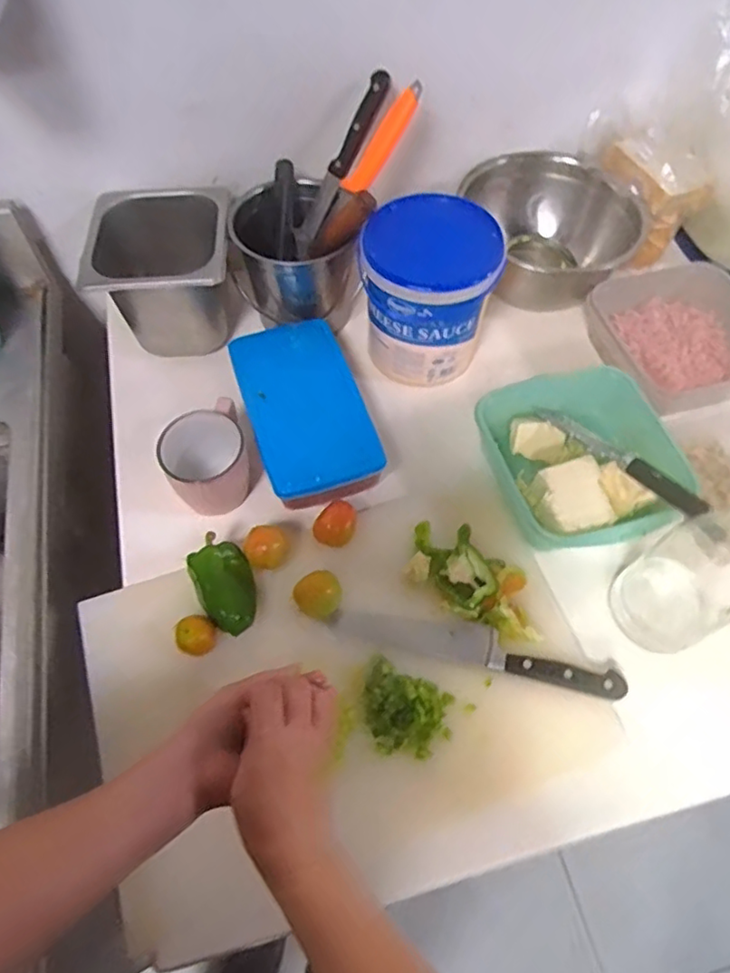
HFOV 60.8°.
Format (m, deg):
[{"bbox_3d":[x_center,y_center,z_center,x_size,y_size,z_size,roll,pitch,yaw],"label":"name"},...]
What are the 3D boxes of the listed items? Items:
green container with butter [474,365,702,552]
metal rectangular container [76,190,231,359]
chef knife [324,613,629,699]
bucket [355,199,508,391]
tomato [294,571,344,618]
[{"bbox_3d":[0.241,-0.030,0.690,0.203,0.060,0.210,-20,63,-12],"label":"green container with butter"},{"bbox_3d":[-0.244,-0.253,0.765,0.165,0.135,0.165,-2,60,-3],"label":"metal rectangular container"},{"bbox_3d":[0.107,0.153,0.602,0.275,0.019,0.036,14,61,7],"label":"chef knife"},{"bbox_3d":[0.072,-0.224,0.739,0.154,0.180,0.136,14,61,7],"label":"bucket"},{"bbox_3d":[-0.046,0.111,0.620,0.042,0.046,0.039,1,60,-1],"label":"tomato"}]

